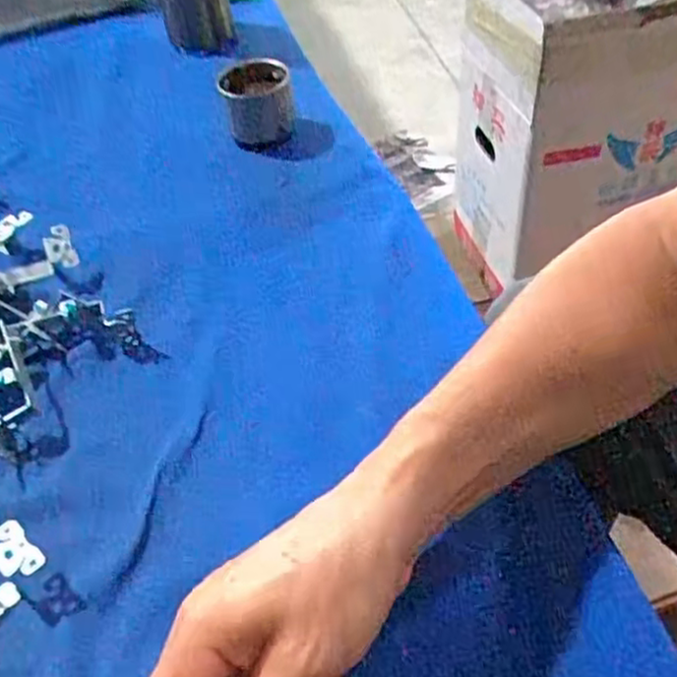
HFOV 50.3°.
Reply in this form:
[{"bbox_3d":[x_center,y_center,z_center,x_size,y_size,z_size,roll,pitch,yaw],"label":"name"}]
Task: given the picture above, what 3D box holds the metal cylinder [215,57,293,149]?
[{"bbox_3d":[-0.070,-0.198,0.629,0.060,0.063,0.058,-9,48,-4],"label":"metal cylinder"}]

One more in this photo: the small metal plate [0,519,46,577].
[{"bbox_3d":[-0.161,0.105,0.356,0.032,0.004,0.019,36,59,24],"label":"small metal plate"}]

